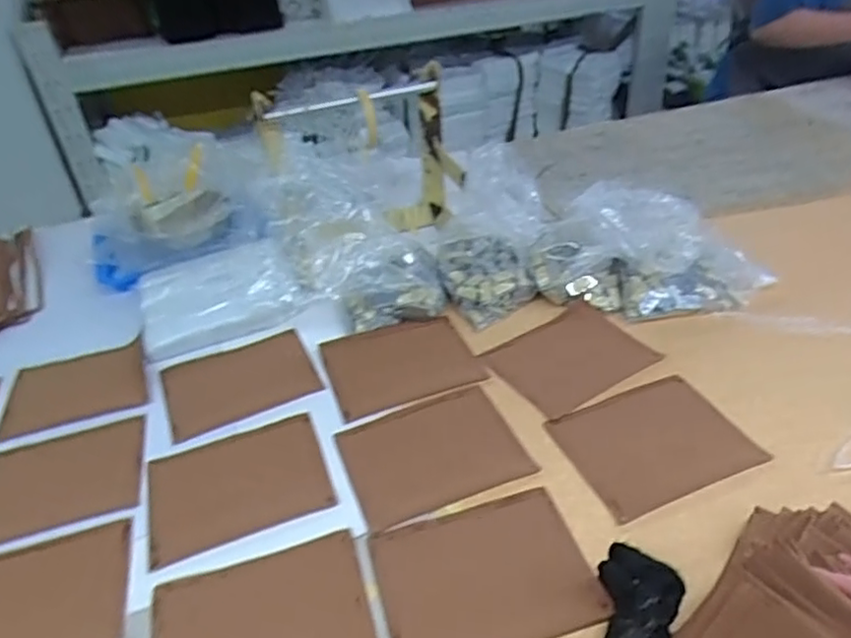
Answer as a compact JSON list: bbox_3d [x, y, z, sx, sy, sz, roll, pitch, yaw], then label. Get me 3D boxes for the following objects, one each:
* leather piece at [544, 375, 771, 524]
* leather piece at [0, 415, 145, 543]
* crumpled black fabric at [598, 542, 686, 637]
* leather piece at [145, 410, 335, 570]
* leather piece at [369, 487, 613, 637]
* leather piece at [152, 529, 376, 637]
[{"bbox_3d":[0.241,0.129,0.673,0.183,0.009,0.135,-14,41,-15],"label":"leather piece"},{"bbox_3d":[-0.405,0.172,0.694,0.181,0.005,0.147,-13,37,-11],"label":"leather piece"},{"bbox_3d":[0.167,0.229,0.510,0.062,0.038,0.076,18,42,28],"label":"crumpled black fabric"},{"bbox_3d":[-0.197,0.169,0.664,0.179,0.005,0.140,-14,37,-12],"label":"leather piece"},{"bbox_3d":[0.052,0.224,0.559,0.177,0.004,0.141,-13,37,-10],"label":"leather piece"},{"bbox_3d":[-0.138,0.260,0.534,0.179,0.004,0.137,-13,37,-10],"label":"leather piece"}]

